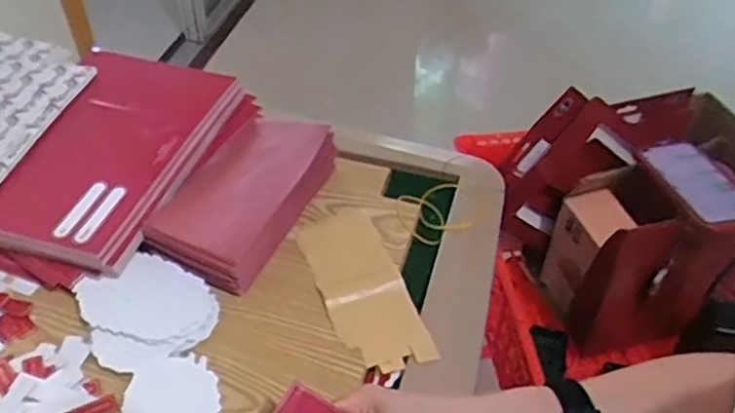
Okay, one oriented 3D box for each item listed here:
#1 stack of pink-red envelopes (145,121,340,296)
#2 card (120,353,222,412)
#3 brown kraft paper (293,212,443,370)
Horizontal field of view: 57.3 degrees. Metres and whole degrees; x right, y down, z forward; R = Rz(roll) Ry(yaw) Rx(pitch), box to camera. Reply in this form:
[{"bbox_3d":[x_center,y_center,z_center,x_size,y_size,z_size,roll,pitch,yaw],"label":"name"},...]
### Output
[{"bbox_3d":[-0.106,-0.011,0.621,0.110,0.053,0.185,16,47,14],"label":"stack of pink-red envelopes"},{"bbox_3d":[-0.144,0.143,0.500,0.067,0.010,0.067,26,50,22],"label":"card"},{"bbox_3d":[-0.006,0.065,0.572,0.068,0.009,0.167,-14,47,-15],"label":"brown kraft paper"}]

